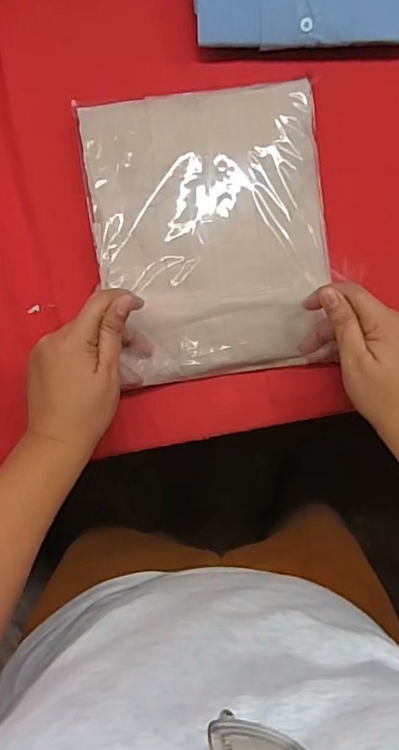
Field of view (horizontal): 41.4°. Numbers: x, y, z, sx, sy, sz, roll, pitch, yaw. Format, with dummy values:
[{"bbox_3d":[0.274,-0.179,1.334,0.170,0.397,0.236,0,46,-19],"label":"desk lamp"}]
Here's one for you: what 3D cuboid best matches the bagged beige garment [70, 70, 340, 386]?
[{"bbox_3d":[0.012,-0.125,0.476,0.204,0.022,0.252,-8,96,0],"label":"bagged beige garment"}]

